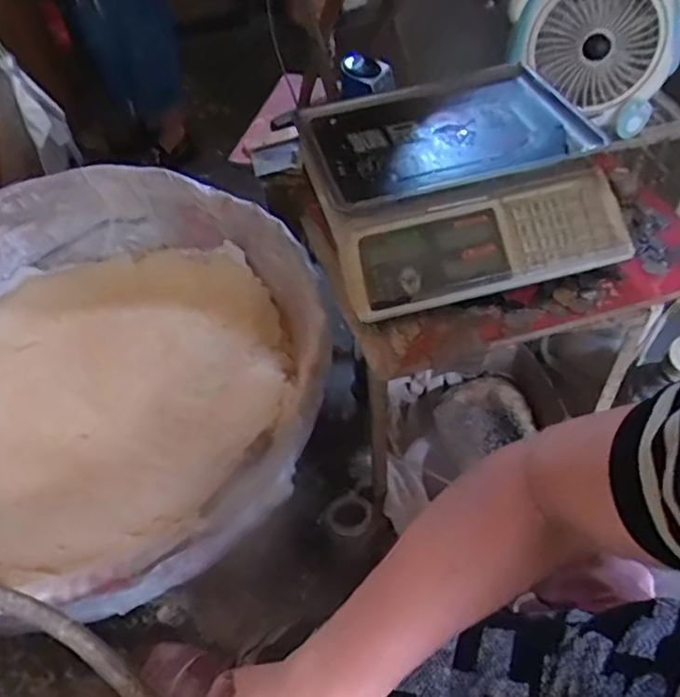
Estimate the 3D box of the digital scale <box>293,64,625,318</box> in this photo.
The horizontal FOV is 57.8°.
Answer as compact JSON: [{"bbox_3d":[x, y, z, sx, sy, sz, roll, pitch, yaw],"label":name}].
[{"bbox_3d":[0.144,-0.225,0.790,0.353,0.100,0.353,-14,50,-7],"label":"digital scale"}]

